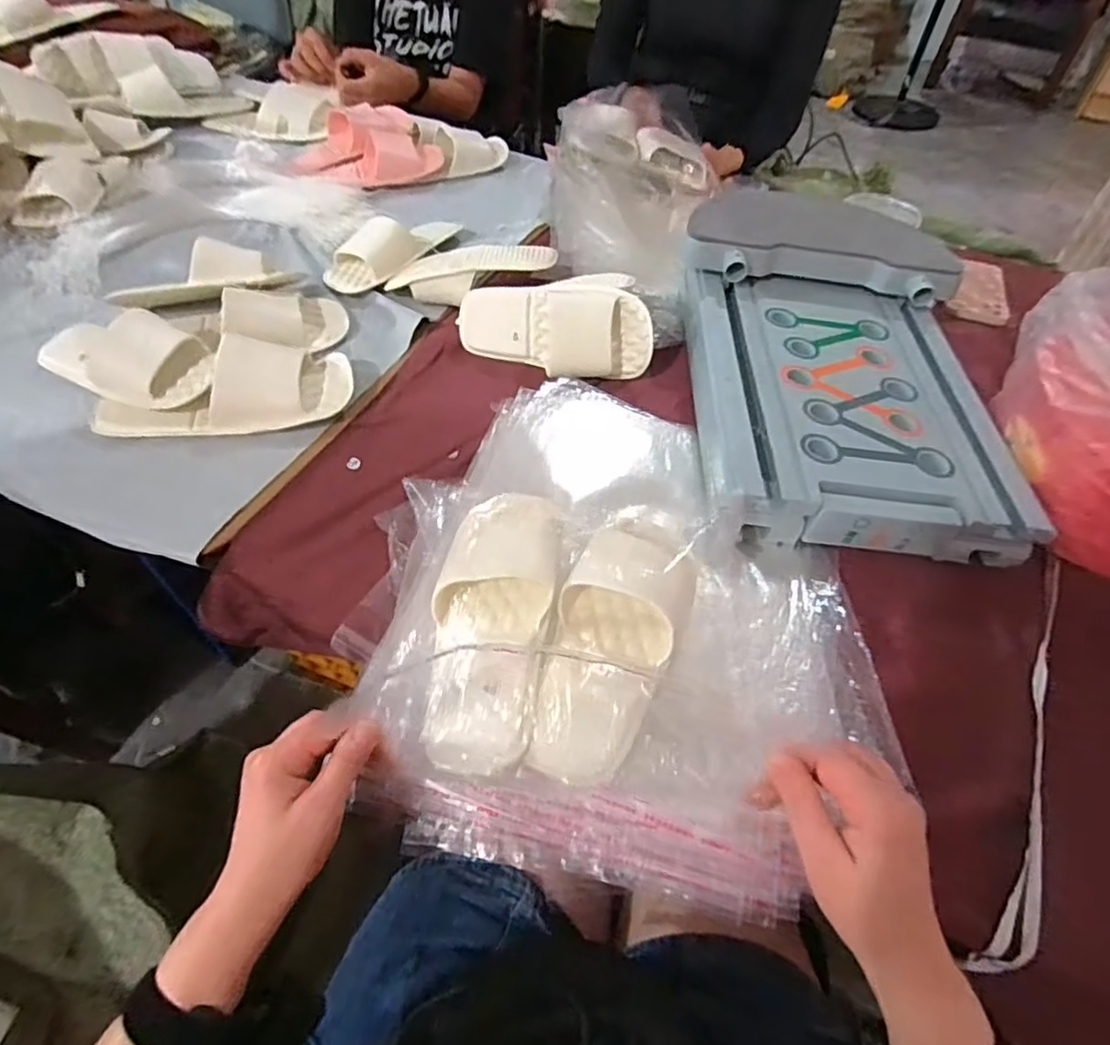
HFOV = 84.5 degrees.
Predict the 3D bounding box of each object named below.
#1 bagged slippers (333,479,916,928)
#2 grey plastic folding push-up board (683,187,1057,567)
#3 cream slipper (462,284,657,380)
[{"bbox_3d":[0.040,0.099,0.478,0.405,0.073,0.304,8,52,4],"label":"bagged slippers"},{"bbox_3d":[0.314,-0.180,0.662,0.307,0.112,0.424,3,52,0],"label":"grey plastic folding push-up board"},{"bbox_3d":[-0.009,-0.234,0.727,0.247,0.102,0.052,14,23,14],"label":"cream slipper"}]

